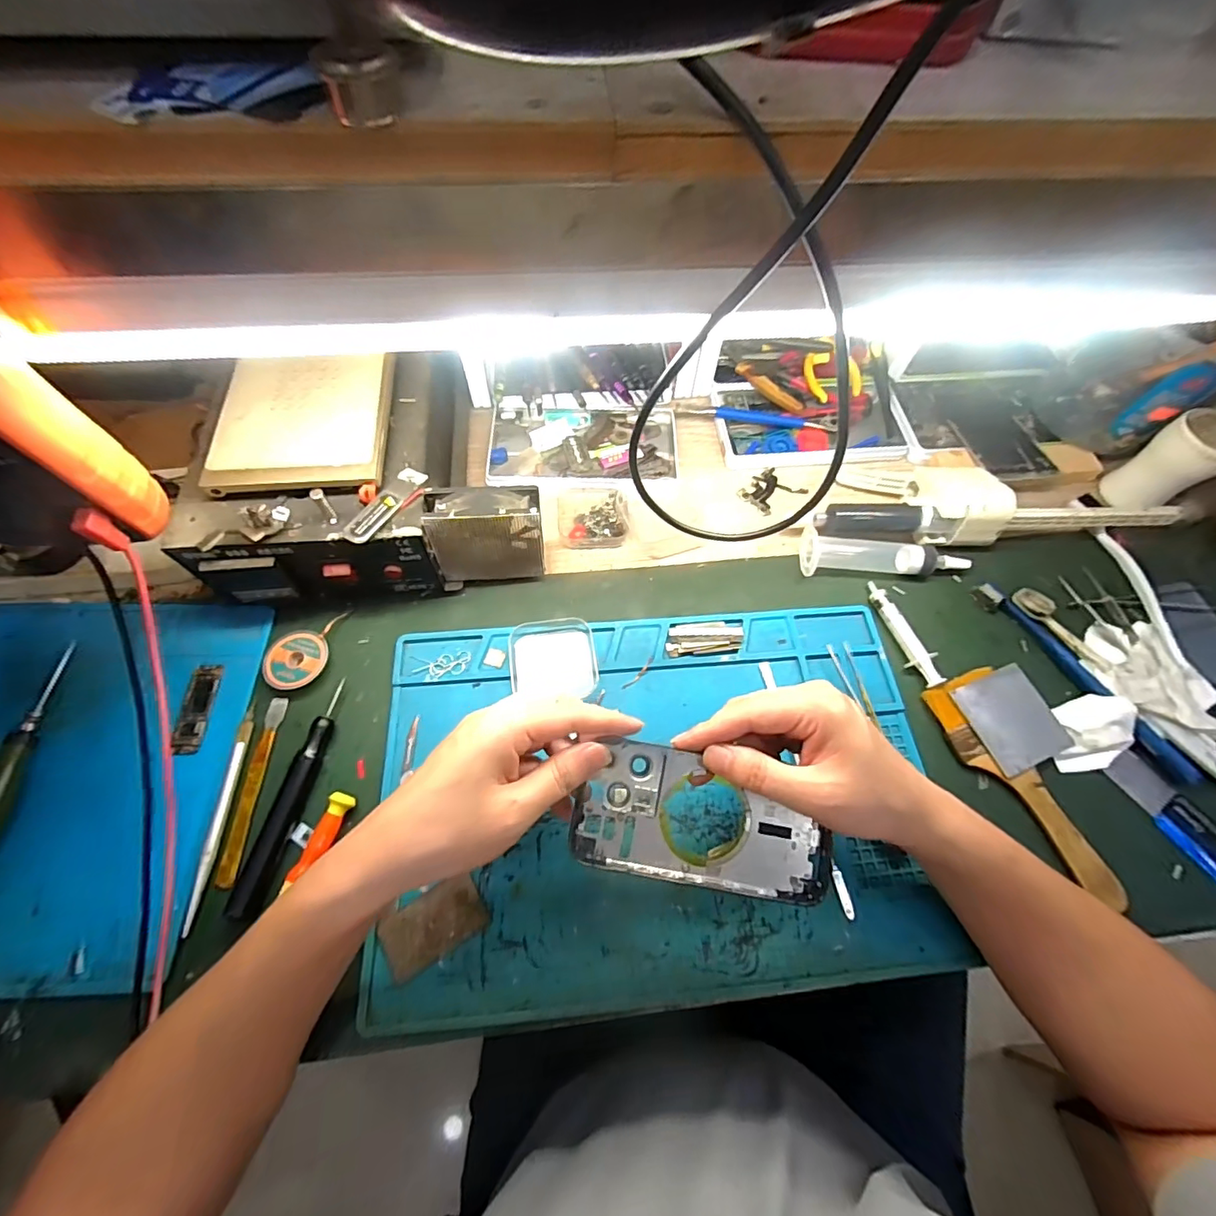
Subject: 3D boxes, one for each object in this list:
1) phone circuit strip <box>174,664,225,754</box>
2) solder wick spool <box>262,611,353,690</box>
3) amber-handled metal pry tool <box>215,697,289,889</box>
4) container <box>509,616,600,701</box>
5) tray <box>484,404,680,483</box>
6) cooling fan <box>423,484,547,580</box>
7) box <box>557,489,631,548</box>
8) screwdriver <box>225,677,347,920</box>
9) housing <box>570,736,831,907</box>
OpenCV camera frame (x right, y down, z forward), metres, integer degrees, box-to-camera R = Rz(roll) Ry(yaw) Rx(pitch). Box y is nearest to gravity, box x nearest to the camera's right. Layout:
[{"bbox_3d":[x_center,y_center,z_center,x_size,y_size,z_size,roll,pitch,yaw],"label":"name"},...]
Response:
[{"bbox_3d":[-0.297,0.072,0.375,0.017,0.007,0.064,1,64,-1],"label":"phone circuit strip"},{"bbox_3d":[-0.229,0.034,0.393,0.058,0.008,0.053,1,64,-1],"label":"solder wick spool"},{"bbox_3d":[-0.242,0.121,0.354,0.013,0.004,0.121,1,64,-1],"label":"amber-handled metal pry tool"},{"bbox_3d":[-0.041,0.039,0.392,0.063,0.015,0.059,-6,64,-4],"label":"container"},{"bbox_3d":[-0.023,-0.157,0.497,0.175,0.018,0.094,-2,64,-3],"label":"tray"},{"bbox_3d":[-0.092,-0.053,0.404,0.082,0.090,0.035,-5,64,-4],"label":"cooling fan"},{"bbox_3d":[-0.013,-0.083,0.454,0.059,0.015,0.062,-7,64,-5],"label":"box"},{"bbox_3d":[-0.212,0.122,0.349,0.017,0.013,0.149,8,64,2],"label":"screwdriver"},{"bbox_3d":[0.056,0.122,0.300,0.145,0.007,0.069,11,79,0],"label":"housing"}]

